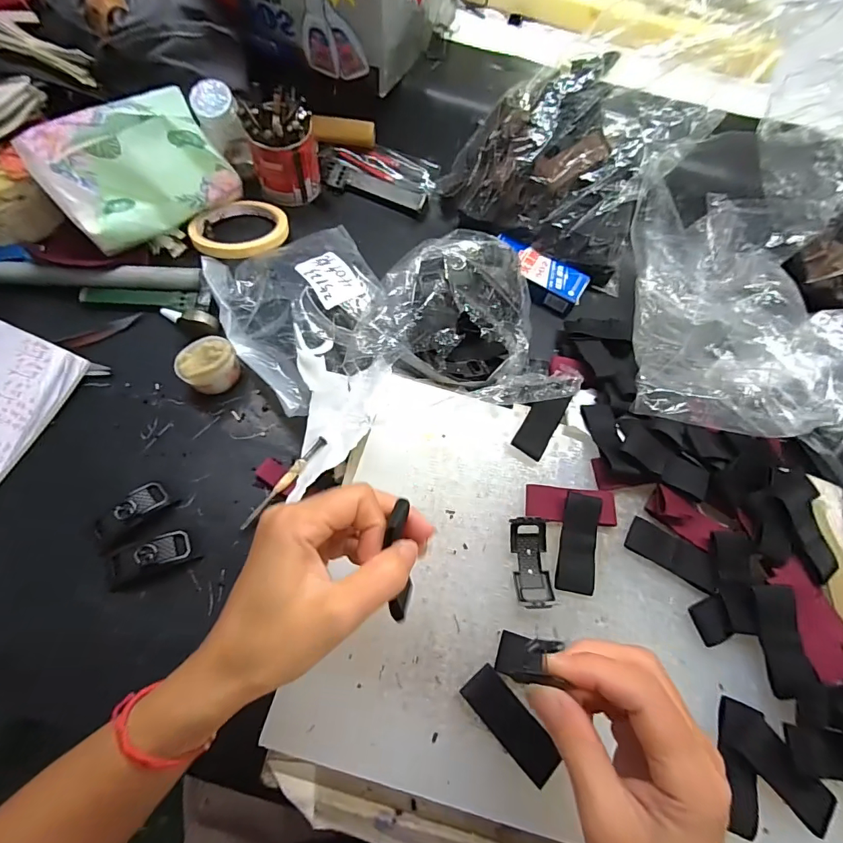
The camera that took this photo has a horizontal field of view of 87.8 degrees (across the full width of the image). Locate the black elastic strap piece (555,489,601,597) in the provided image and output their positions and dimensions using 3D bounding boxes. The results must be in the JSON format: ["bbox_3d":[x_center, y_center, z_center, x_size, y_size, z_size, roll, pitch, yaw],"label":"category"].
[{"bbox_3d":[0.112,0.086,0.309,0.026,0.013,0.066,12,67,1],"label":"black elastic strap piece"}]

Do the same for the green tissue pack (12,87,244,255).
[{"bbox_3d":[-0.258,-0.231,0.403,0.150,0.083,0.082,-39,77,-19],"label":"green tissue pack"}]

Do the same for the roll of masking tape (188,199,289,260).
[{"bbox_3d":[-0.183,-0.192,0.434,0.092,0.021,0.092,6,56,-9],"label":"roll of masking tape"}]

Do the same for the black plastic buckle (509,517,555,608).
[{"bbox_3d":[0.076,0.096,0.301,0.026,0.013,0.057,1,67,-4],"label":"black plastic buckle"}]

